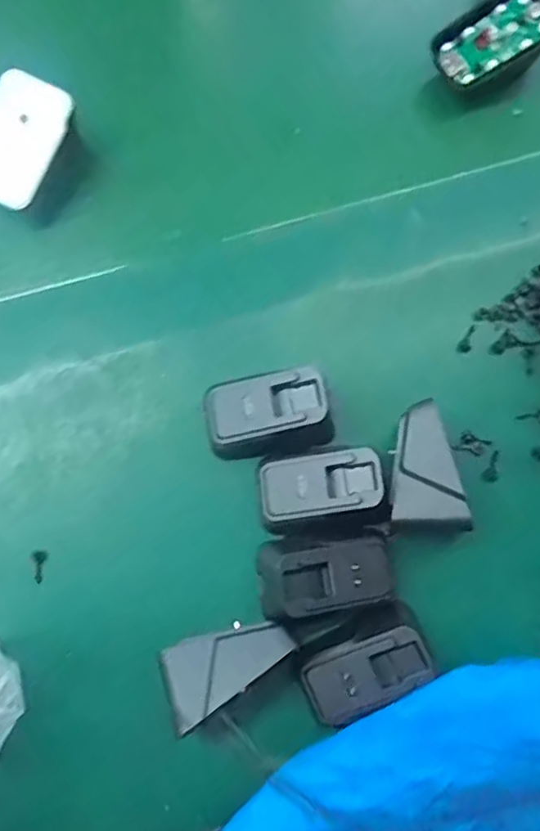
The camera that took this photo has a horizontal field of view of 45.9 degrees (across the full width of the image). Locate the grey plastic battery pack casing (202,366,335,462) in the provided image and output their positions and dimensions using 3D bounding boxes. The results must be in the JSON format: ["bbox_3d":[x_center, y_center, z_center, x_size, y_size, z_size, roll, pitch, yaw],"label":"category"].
[{"bbox_3d":[-0.001,0.000,0.336,0.067,0.034,0.038,-8,78,-4],"label":"grey plastic battery pack casing"}]

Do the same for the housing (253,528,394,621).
[{"bbox_3d":[0.028,0.079,0.323,0.069,0.033,0.038,-10,79,-4],"label":"housing"}]

